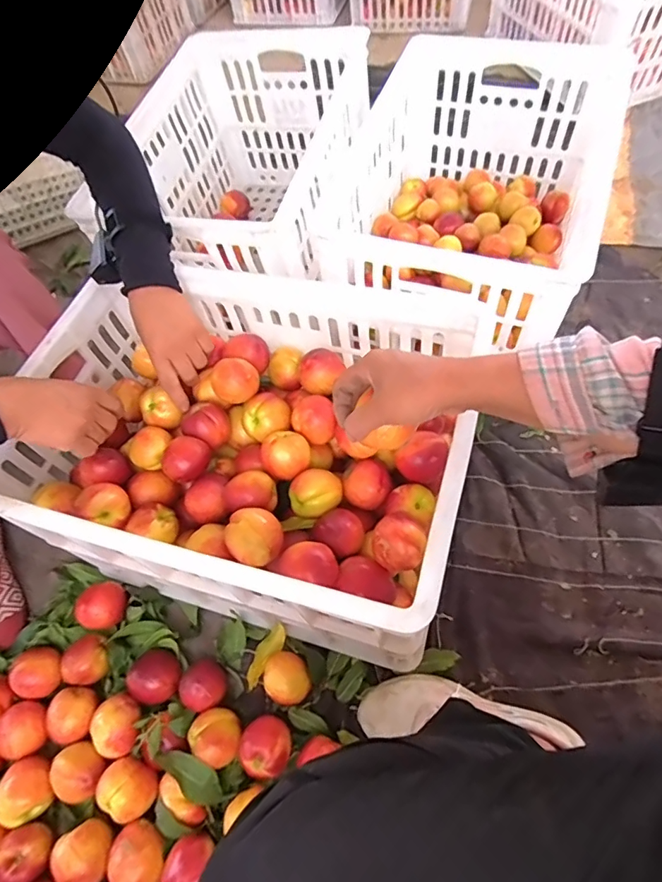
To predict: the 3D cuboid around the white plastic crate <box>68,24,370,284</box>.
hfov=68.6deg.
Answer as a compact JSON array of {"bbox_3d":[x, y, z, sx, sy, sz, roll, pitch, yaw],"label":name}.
[{"bbox_3d":[-0.148,-0.441,0.863,0.329,0.282,0.474,11,64,10],"label":"white plastic crate"}]

